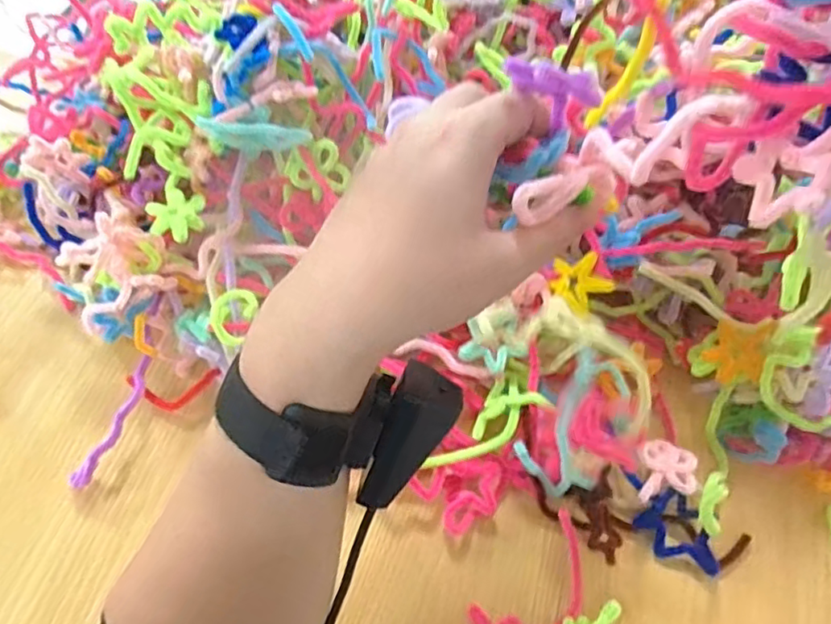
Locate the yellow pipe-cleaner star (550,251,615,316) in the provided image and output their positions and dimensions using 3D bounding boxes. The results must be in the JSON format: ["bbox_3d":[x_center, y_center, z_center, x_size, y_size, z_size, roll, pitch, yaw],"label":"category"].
[{"bbox_3d":[0.114,-0.020,0.423,0.036,0.010,0.048,-11,57,-9],"label":"yellow pipe-cleaner star"}]

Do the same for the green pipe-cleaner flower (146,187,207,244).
[{"bbox_3d":[-0.167,-0.070,0.431,0.040,0.015,0.042,1,56,-1],"label":"green pipe-cleaner flower"}]

